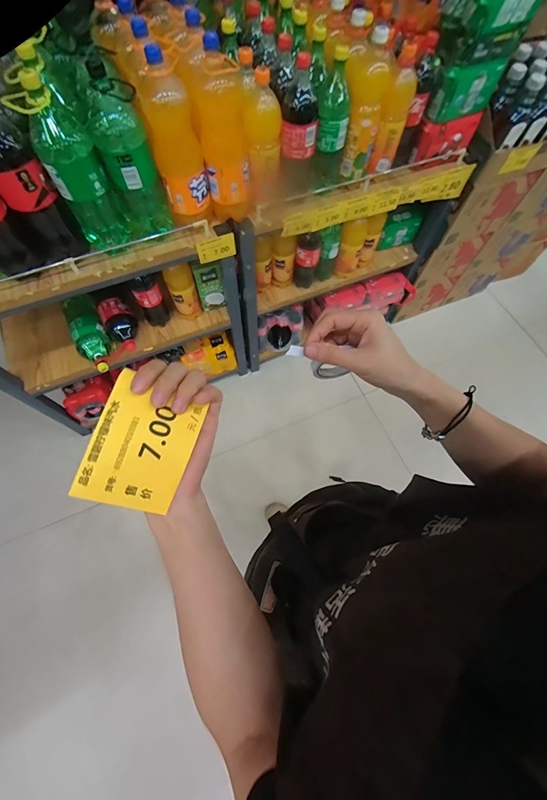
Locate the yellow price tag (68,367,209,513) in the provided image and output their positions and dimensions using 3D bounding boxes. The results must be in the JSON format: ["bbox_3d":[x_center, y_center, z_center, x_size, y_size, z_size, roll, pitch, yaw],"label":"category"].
[{"bbox_3d":[-0.104,0.038,0.257,0.069,0.004,0.096,22,83,-16],"label":"yellow price tag"}]

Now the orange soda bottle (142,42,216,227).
[{"bbox_3d":[-0.211,-0.563,0.717,0.107,0.291,0.111,-11,68,-6],"label":"orange soda bottle"}]

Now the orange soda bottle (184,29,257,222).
[{"bbox_3d":[-0.117,-0.598,0.745,0.118,0.304,0.098,-19,69,-9],"label":"orange soda bottle"}]

